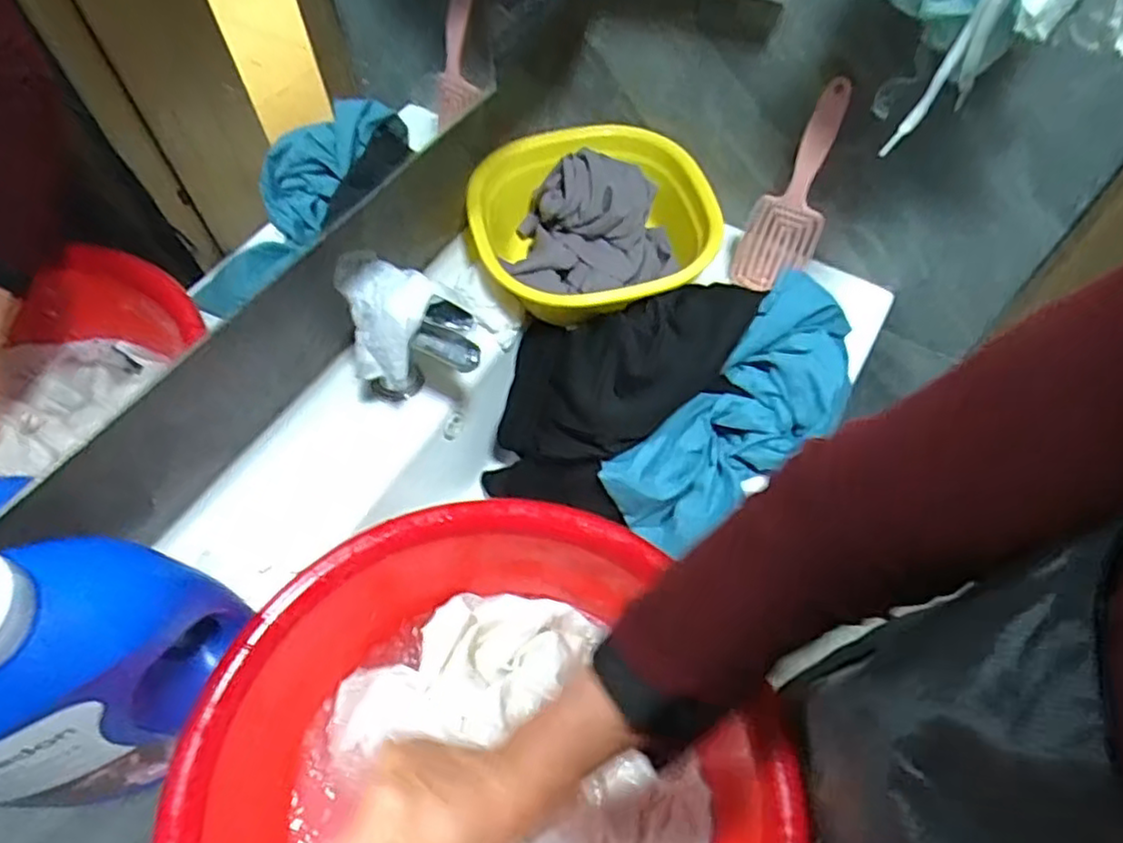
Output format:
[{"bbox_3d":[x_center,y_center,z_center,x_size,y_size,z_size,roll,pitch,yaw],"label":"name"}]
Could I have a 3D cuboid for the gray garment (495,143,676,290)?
[{"bbox_3d":[0.040,-0.228,0.774,0.184,0.096,0.182,7,58,4],"label":"gray garment"}]

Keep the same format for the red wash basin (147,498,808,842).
[{"bbox_3d":[-0.060,0.242,0.458,0.358,0.121,0.341,0,58,0],"label":"red wash basin"}]

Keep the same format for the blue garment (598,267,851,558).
[{"bbox_3d":[0.170,0.002,0.655,0.141,0.076,0.291,44,99,23],"label":"blue garment"}]

